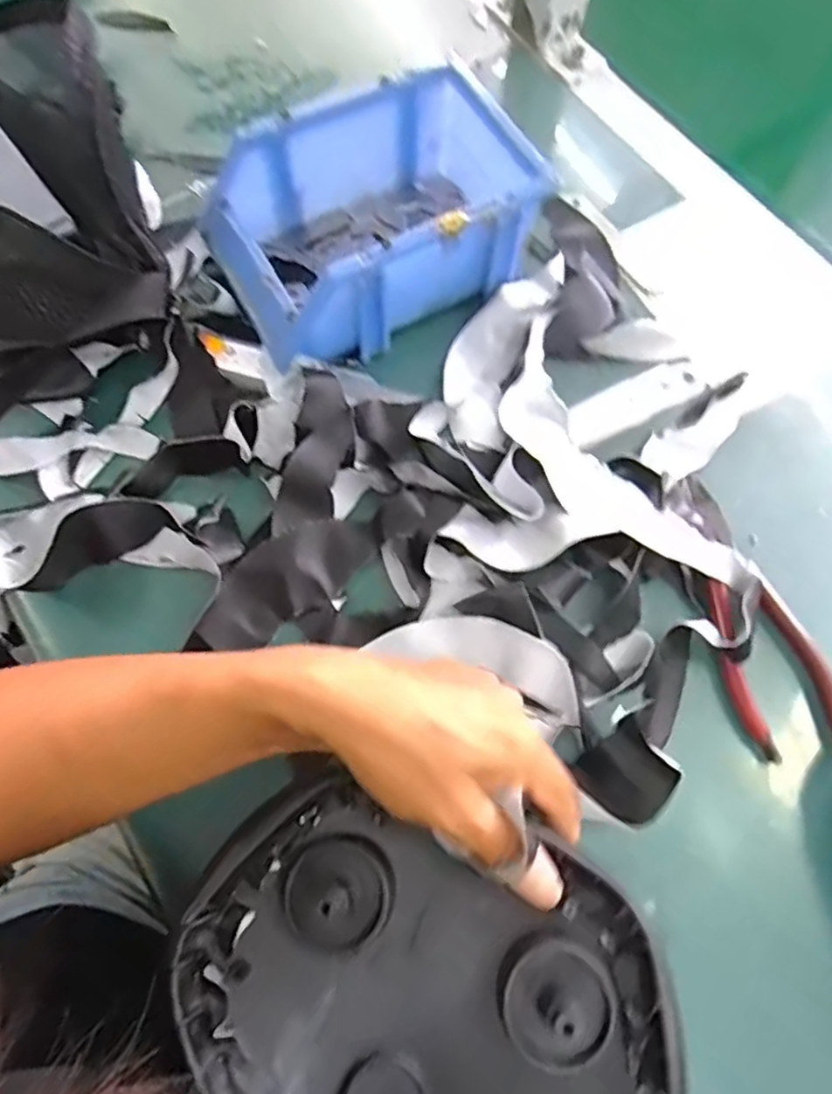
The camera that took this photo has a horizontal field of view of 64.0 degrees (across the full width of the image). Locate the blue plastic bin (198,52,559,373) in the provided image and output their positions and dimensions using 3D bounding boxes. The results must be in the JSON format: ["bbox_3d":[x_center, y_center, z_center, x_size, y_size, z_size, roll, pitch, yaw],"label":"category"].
[{"bbox_3d":[-0.025,-0.192,0.388,0.173,0.066,0.117,-27,72,-11],"label":"blue plastic bin"}]

